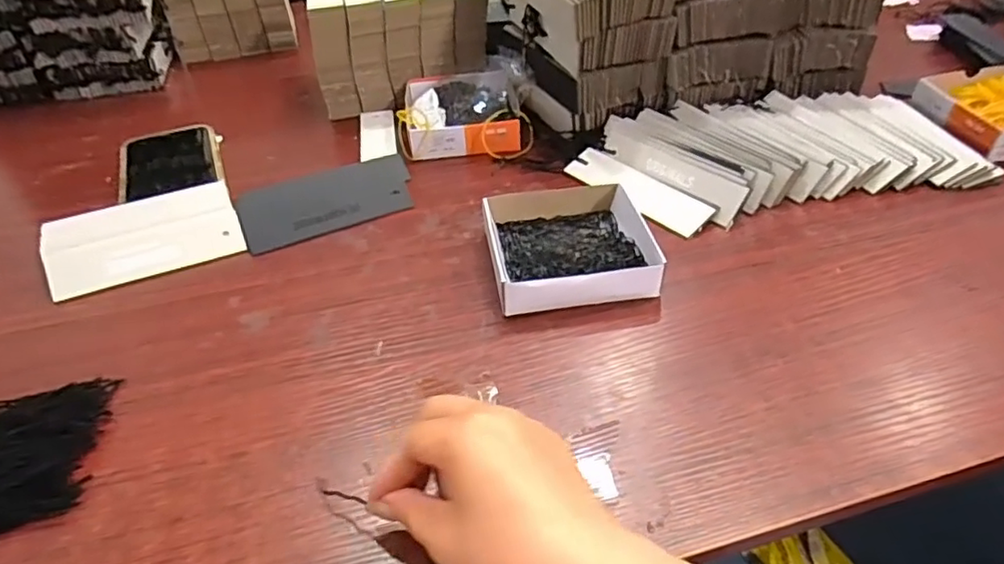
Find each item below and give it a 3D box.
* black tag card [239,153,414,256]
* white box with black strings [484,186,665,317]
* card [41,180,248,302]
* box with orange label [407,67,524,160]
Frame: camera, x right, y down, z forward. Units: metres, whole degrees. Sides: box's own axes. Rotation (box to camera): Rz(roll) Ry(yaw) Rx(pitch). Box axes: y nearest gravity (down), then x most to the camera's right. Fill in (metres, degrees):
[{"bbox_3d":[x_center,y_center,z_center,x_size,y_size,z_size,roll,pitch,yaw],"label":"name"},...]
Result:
[{"bbox_3d":[-0.137,-0.066,0.484,0.136,0.007,0.080,-20,48,-18],"label":"black tag card"},{"bbox_3d":[0.044,-0.028,0.414,0.104,0.026,0.107,-8,42,-5],"label":"white box with black strings"},{"bbox_3d":[-0.253,-0.031,0.429,0.123,0.007,0.060,-19,78,-17],"label":"card"},{"bbox_3d":[-0.038,-0.158,0.554,0.103,0.029,0.109,-4,42,1],"label":"box with orange label"}]

